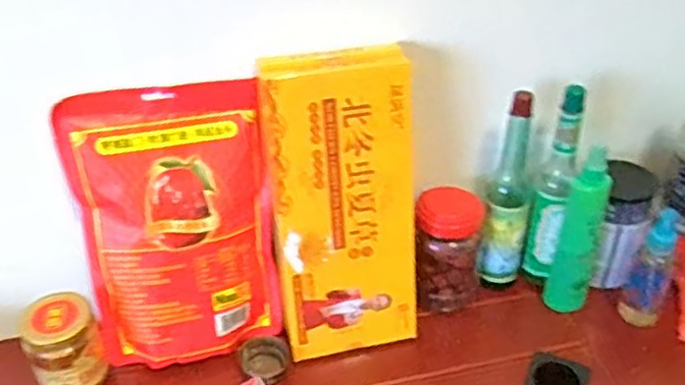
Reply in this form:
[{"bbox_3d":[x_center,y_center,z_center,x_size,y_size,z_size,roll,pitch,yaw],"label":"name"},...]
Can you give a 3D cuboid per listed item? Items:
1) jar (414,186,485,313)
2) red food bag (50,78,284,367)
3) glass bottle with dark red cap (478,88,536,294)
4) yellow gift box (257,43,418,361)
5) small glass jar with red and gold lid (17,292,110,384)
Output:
[{"bbox_3d":[0.113,0.061,0.751,0.067,0.129,0.059,4,36,7],"label":"jar"},{"bbox_3d":[-0.157,0.035,0.672,0.178,0.269,0.036,-10,17,-15],"label":"red food bag"},{"bbox_3d":[0.176,0.005,0.735,0.046,0.228,0.045,8,37,12],"label":"glass bottle with dark red cap"},{"bbox_3d":[-0.001,0.013,0.678,0.144,0.299,0.054,-11,24,-7],"label":"yellow gift box"},{"bbox_3d":[-0.267,0.148,0.670,0.064,0.084,0.062,-1,36,0],"label":"small glass jar with red and gold lid"}]

